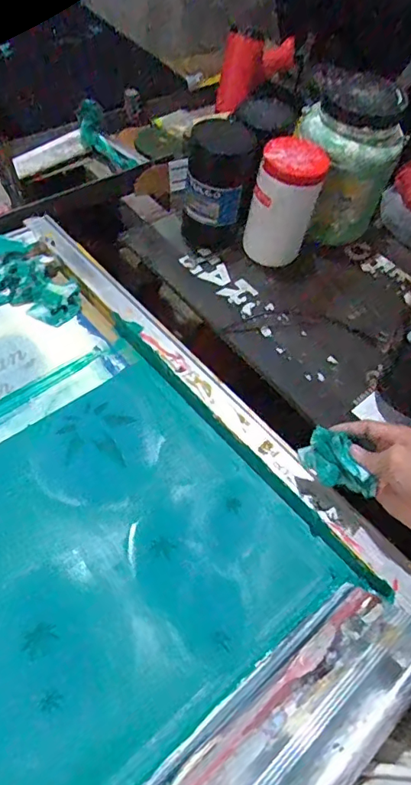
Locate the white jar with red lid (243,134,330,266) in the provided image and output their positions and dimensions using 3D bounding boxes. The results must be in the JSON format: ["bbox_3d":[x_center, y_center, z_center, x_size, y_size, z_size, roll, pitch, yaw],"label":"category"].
[{"bbox_3d":[0.114,-0.277,0.750,0.092,0.155,0.081,15,55,0],"label":"white jar with red lid"}]

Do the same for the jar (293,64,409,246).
[{"bbox_3d":[0.211,-0.349,0.756,0.127,0.196,0.131,5,55,-7],"label":"jar"}]

